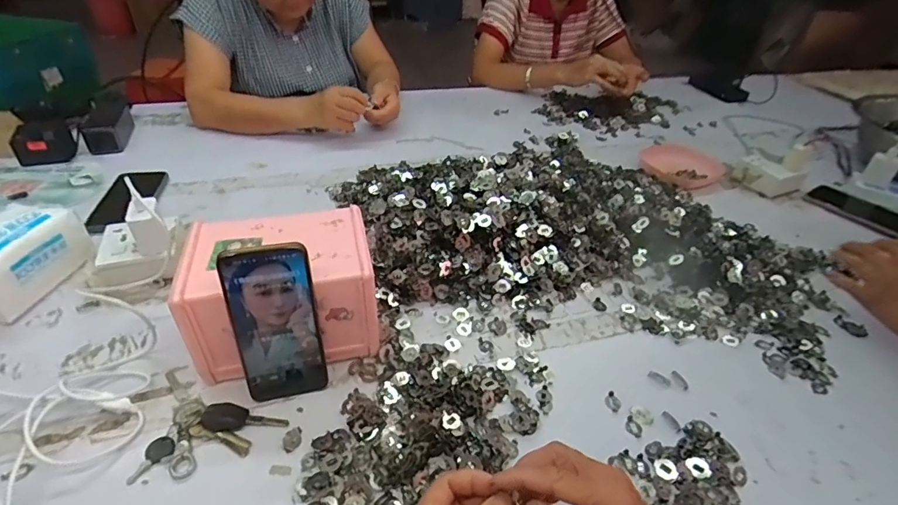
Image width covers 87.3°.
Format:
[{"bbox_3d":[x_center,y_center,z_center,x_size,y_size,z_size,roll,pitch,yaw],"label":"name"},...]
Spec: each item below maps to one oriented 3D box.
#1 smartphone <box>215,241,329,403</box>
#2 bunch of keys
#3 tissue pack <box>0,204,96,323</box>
[{"bbox_3d":[-0.164,0.069,0.450,0.077,0.169,0.017,-8,26,-13],"label":"smartphone"},{"bbox_3d":[-0.223,0.166,0.438,0.125,0.017,0.064,-16,41,-21],"label":"bunch of keys"},{"bbox_3d":[-0.527,0.007,0.567,0.101,0.084,0.145,10,39,10],"label":"tissue pack"}]

